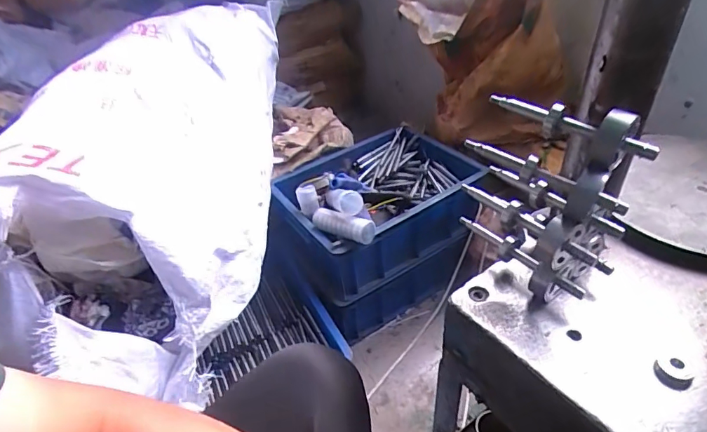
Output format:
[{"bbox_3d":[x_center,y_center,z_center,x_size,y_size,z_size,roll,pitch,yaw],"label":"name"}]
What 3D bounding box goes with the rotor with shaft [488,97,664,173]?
[{"bbox_3d":[0.209,-0.089,0.434,0.045,0.048,0.154,-34,47,-30],"label":"rotor with shaft"}]

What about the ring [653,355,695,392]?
[{"bbox_3d":[0.294,0.139,0.409,0.037,0.013,0.030,-30,45,-27],"label":"ring"}]

